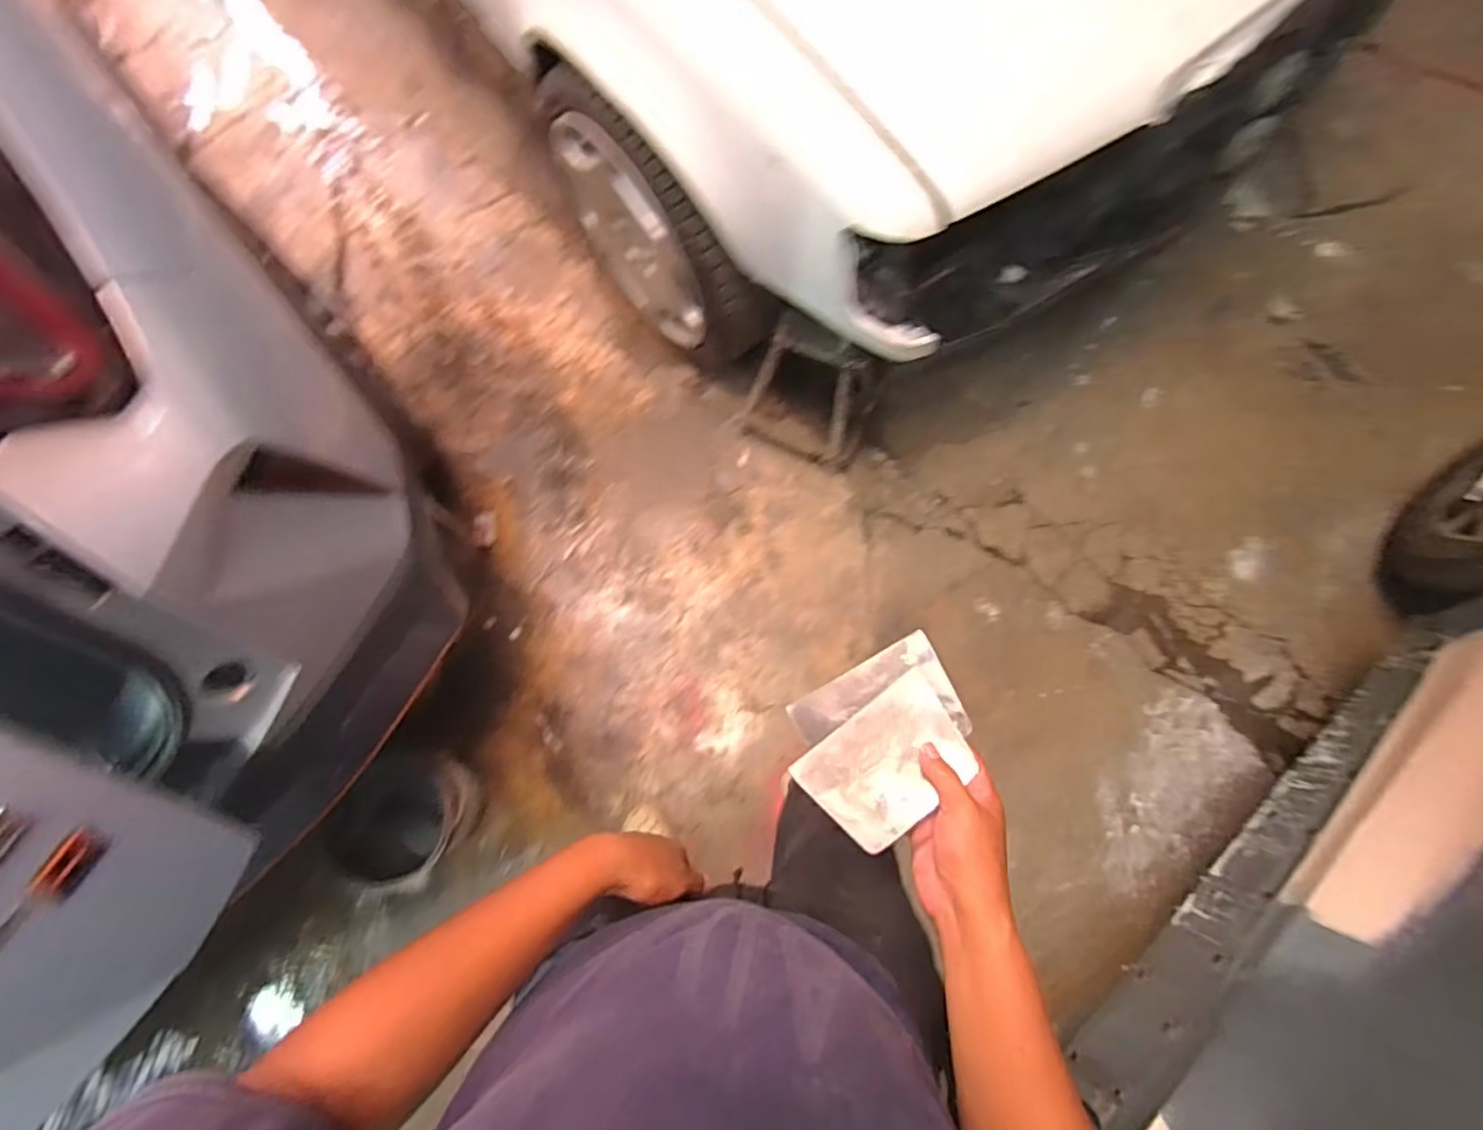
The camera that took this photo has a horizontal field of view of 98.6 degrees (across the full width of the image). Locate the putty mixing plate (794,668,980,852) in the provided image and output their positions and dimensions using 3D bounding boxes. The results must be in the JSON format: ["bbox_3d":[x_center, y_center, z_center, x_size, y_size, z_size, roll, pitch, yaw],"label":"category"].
[{"bbox_3d":[0.124,0.169,0.543,0.137,0.006,0.097,-39,60,2],"label":"putty mixing plate"}]

